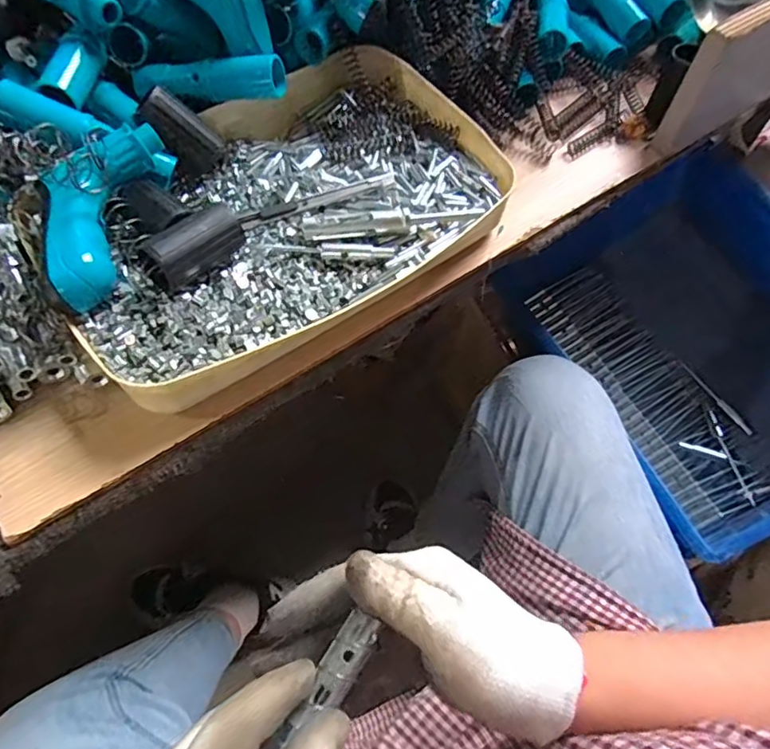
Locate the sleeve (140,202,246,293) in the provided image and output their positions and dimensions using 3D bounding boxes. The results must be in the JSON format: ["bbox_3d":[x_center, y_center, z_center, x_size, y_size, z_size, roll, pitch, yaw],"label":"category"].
[{"bbox_3d":[-0.123,-0.082,0.361,0.031,0.034,0.065,37,66,17],"label":"sleeve"}]

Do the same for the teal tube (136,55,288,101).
[{"bbox_3d":[-0.137,-0.229,0.434,0.119,0.027,0.022,2,61,0],"label":"teal tube"}]

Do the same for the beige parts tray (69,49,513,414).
[{"bbox_3d":[-0.082,-0.134,0.428,0.323,0.044,0.244,-33,67,-18],"label":"beige parts tray"}]

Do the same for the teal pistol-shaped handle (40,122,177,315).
[{"bbox_3d":[-0.191,-0.109,0.369,0.053,0.042,0.143,6,61,2],"label":"teal pistol-shaped handle"}]

